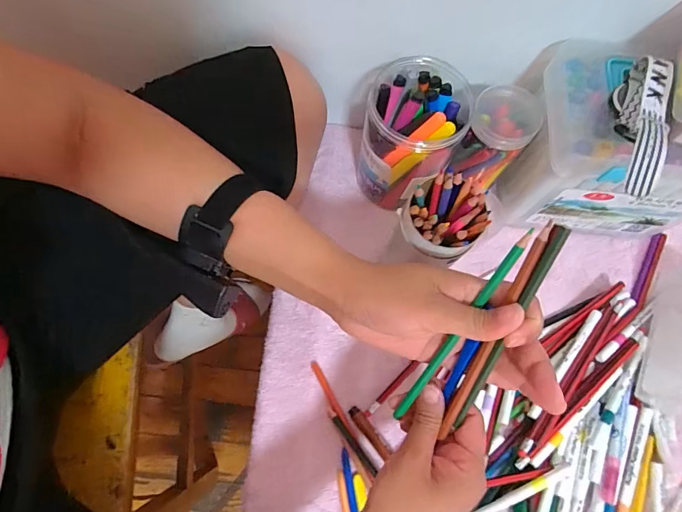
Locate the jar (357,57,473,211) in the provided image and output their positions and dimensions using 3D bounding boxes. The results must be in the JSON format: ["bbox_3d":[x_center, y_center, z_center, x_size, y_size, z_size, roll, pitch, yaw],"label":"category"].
[{"bbox_3d":[0.072,-0.124,0.433,0.094,0.127,0.101,1,72,-2],"label":"jar"}]

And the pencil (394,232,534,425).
[{"bbox_3d":[0.079,0.054,0.276,0.008,0.006,0.168,31,114,8],"label":"pencil"}]

